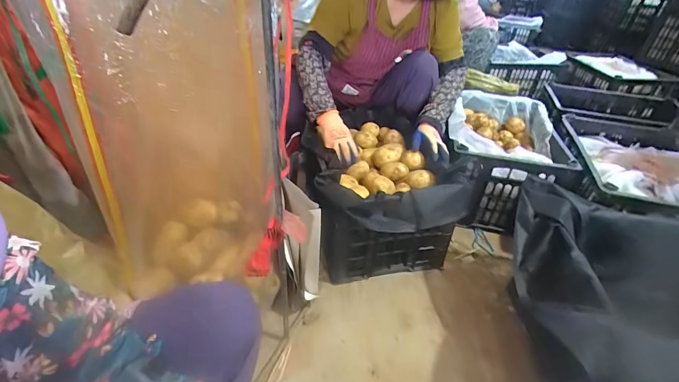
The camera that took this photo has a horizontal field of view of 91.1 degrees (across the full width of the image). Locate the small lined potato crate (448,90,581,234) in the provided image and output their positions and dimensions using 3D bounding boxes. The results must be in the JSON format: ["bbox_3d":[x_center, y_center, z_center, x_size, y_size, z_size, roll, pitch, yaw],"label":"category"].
[{"bbox_3d":[0.517,-0.124,1.136,0.324,0.275,0.451,8,38,7],"label":"small lined potato crate"}]

